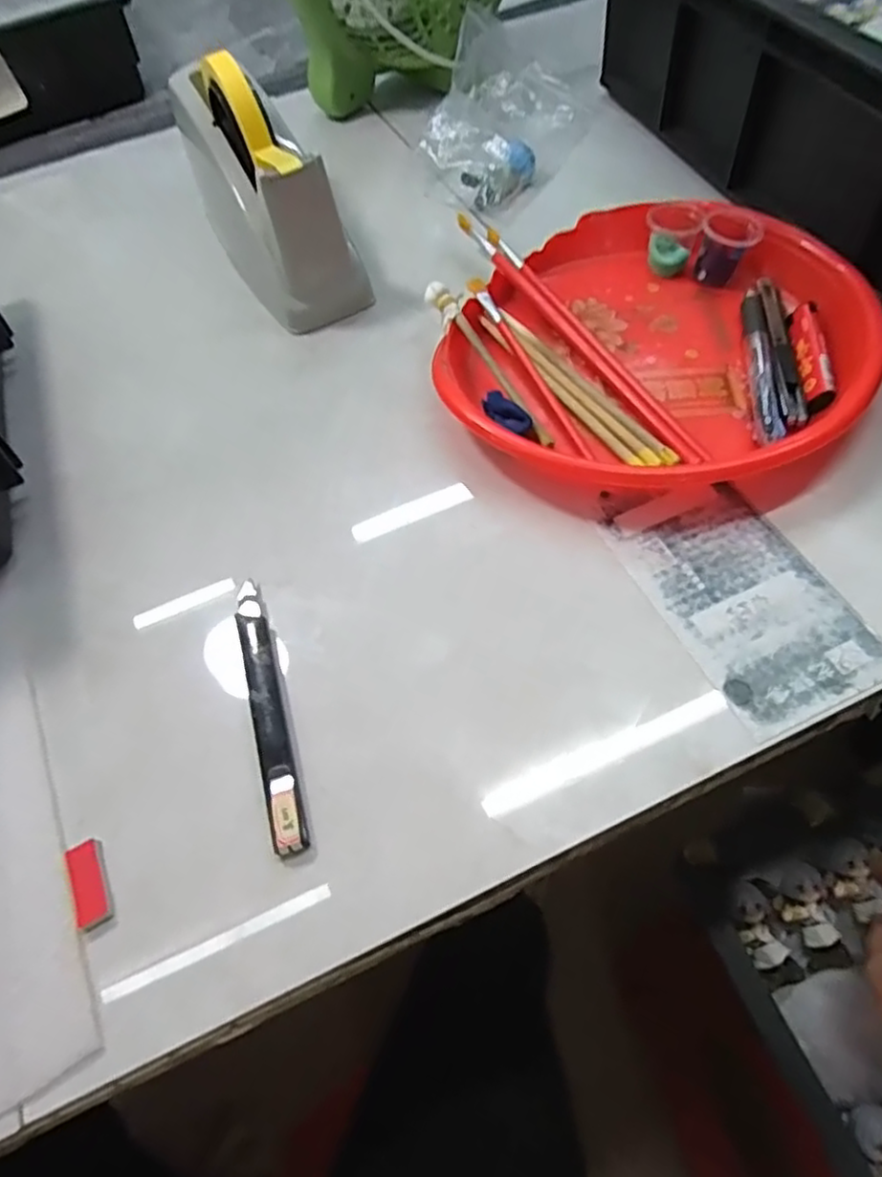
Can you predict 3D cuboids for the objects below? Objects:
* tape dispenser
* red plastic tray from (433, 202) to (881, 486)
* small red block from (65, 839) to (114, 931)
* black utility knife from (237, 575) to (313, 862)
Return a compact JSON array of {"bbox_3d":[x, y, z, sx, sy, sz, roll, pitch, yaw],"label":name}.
[{"bbox_3d":[-0.133,-0.294,0.491,0.071,0.115,0.206,-28,59,-12],"label":"tape dispenser"},{"bbox_3d":[0.127,-0.154,0.415,0.244,0.043,0.229,18,61,17],"label":"red plastic tray"},{"bbox_3d":[-0.149,0.124,0.287,0.013,0.004,0.035,-25,58,-10],"label":"small red block"},{"bbox_3d":[-0.082,0.055,0.322,0.016,0.007,0.138,-17,57,-5],"label":"black utility knife"}]

